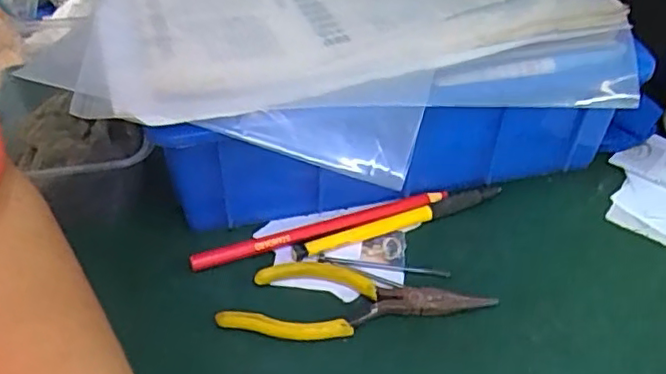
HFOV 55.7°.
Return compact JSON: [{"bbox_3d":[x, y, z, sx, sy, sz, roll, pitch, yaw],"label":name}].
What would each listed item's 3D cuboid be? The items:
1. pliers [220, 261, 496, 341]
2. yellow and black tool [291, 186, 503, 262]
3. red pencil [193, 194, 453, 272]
[{"bbox_3d":[0.013,0.064,0.338,0.139,0.010,0.046,5,43,5],"label":"pliers"},{"bbox_3d":[0.042,0.020,0.384,0.137,0.008,0.010,-16,46,-17],"label":"yellow and black tool"},{"bbox_3d":[-0.006,0.024,0.378,0.158,0.009,0.012,-14,45,-15],"label":"red pencil"}]

